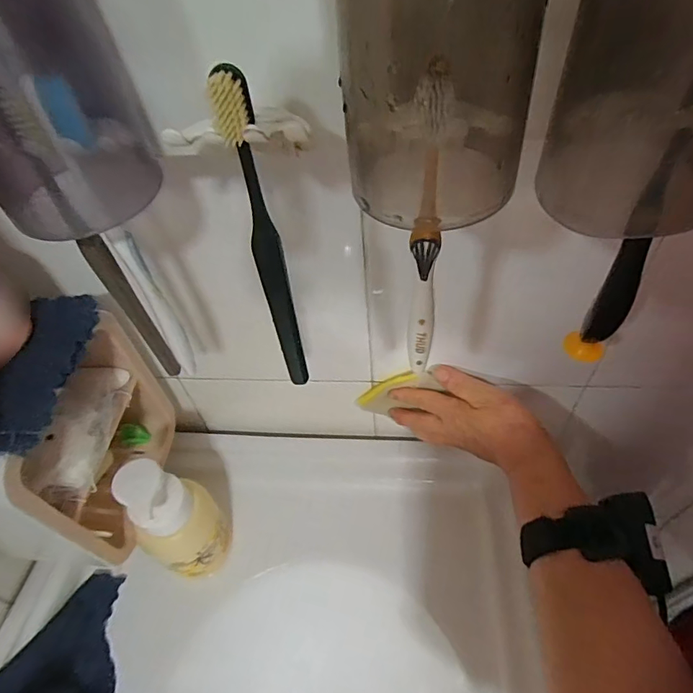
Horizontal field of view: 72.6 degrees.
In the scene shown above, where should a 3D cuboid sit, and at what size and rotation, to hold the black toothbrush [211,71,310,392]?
[{"bbox_3d":[-0.039,-0.045,0.247,0.014,0.180,0.015,-3,49,4],"label":"black toothbrush"}]

